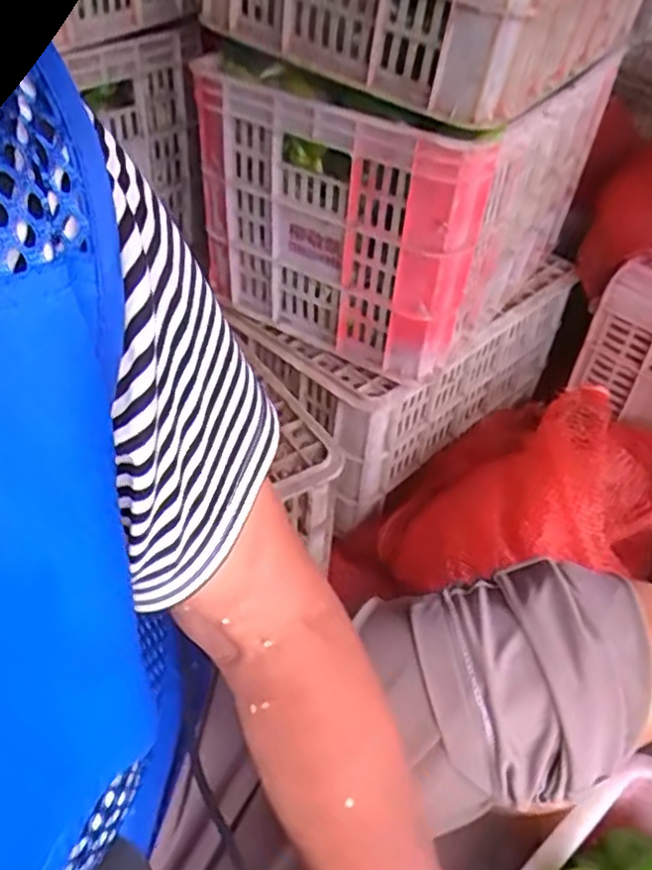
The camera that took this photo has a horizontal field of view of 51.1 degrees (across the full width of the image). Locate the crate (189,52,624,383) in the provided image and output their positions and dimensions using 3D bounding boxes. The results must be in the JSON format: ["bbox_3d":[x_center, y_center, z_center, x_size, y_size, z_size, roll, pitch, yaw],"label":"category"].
[{"bbox_3d":[0.102,-0.326,0.891,0.345,0.287,0.412,26,47,21],"label":"crate"}]

